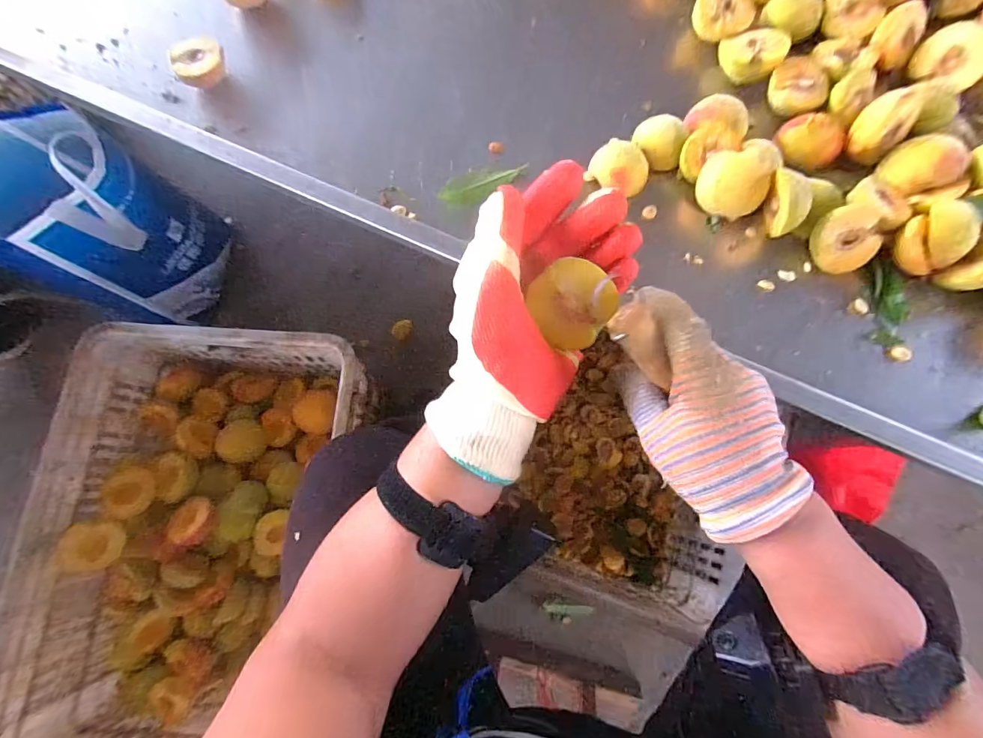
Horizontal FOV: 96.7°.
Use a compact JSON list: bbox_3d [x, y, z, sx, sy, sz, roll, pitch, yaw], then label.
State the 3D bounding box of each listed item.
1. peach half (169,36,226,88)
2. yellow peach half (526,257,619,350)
[{"bbox_3d":[-0.326,-0.342,0.495,0.054,0.037,0.044,-33,78,-7],"label":"peach half"},{"bbox_3d":[0.055,-0.047,0.304,0.052,0.029,0.052,3,112,8],"label":"yellow peach half"}]

